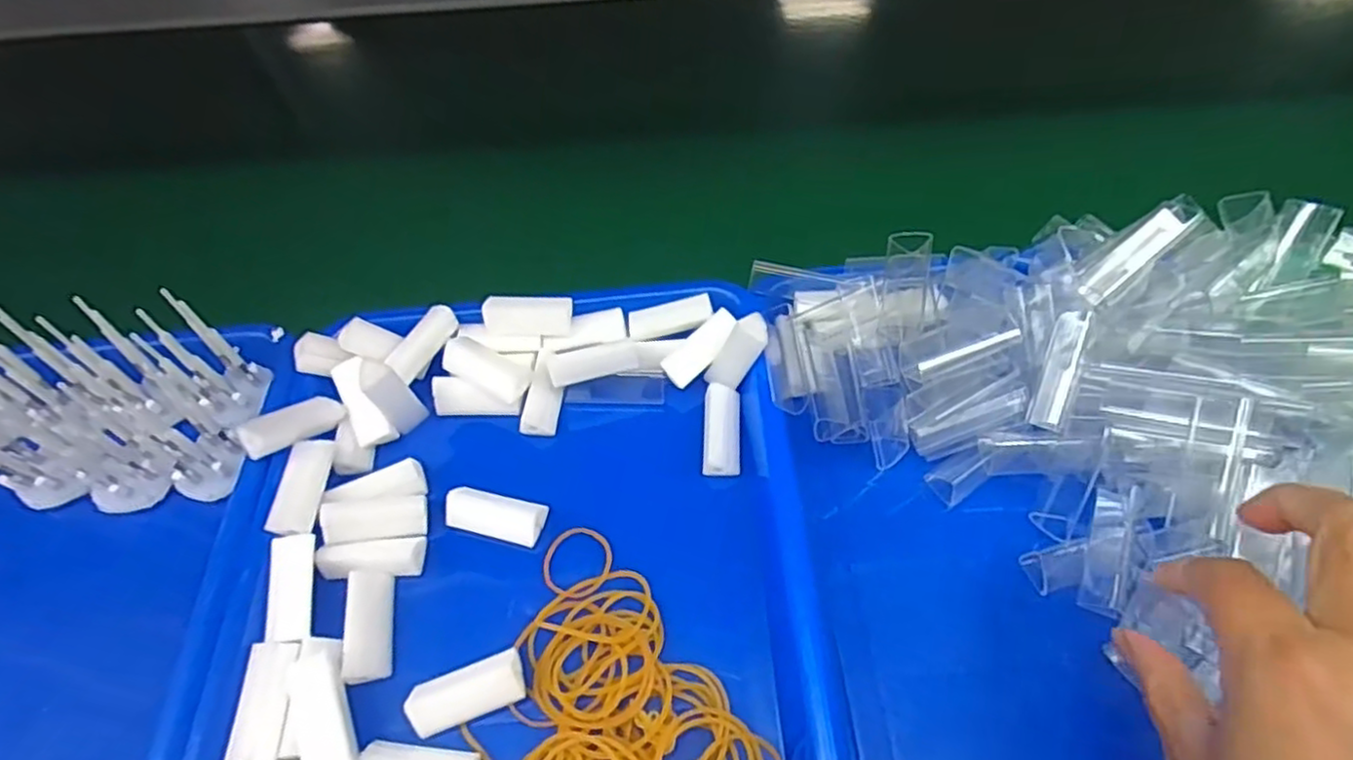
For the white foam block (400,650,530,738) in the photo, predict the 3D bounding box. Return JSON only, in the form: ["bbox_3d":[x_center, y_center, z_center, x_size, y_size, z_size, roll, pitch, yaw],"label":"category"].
[{"bbox_3d":[-0.087,0.130,0.281,0.047,0.011,0.020,-18,56,-9],"label":"white foam block"}]

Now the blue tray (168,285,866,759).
[{"bbox_3d":[-0.063,0.101,0.301,0.259,0.057,0.316,-3,56,1],"label":"blue tray"}]

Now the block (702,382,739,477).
[{"bbox_3d":[0.023,0.025,0.342,0.018,0.011,0.046,1,56,4],"label":"block"}]

